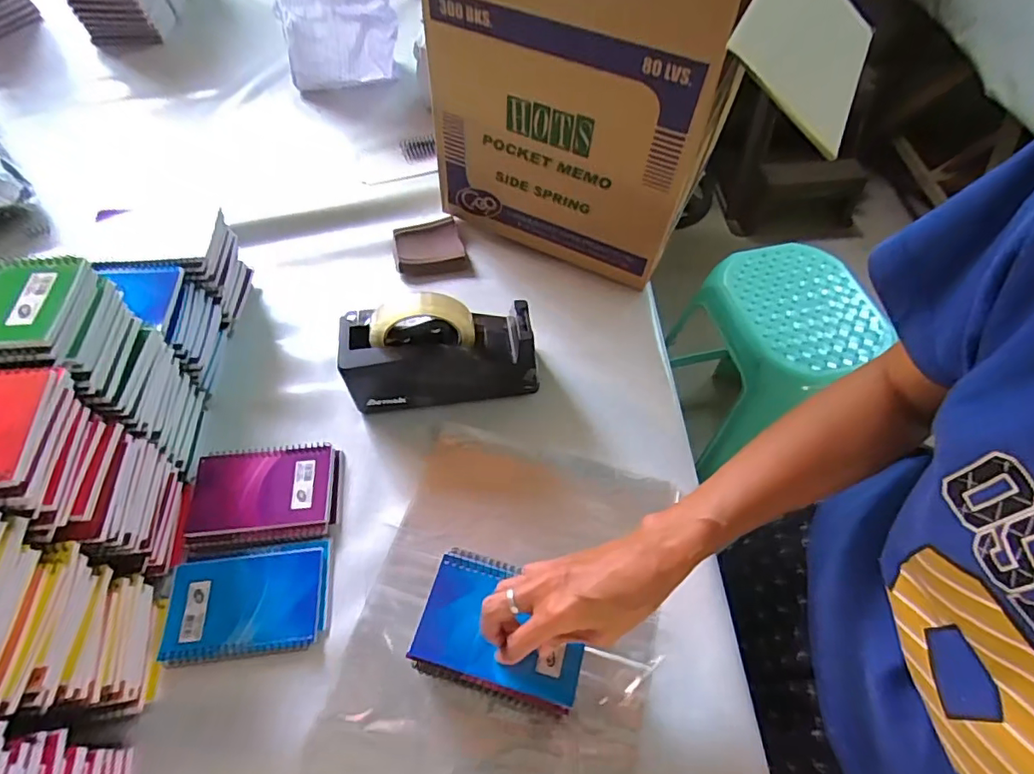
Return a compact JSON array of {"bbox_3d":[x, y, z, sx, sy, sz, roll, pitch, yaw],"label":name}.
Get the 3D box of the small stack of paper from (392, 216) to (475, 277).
[{"bbox_3d":[-0.118,-0.185,0.715,0.090,0.018,0.097,-16,59,-10],"label":"small stack of paper"}]

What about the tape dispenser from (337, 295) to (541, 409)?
[{"bbox_3d":[-0.081,-0.042,0.565,0.193,0.131,0.071,-7,58,-4],"label":"tape dispenser"}]

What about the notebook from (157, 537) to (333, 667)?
[{"bbox_3d":[-0.240,0.190,0.481,0.137,0.008,0.094,-6,58,-4],"label":"notebook"}]

